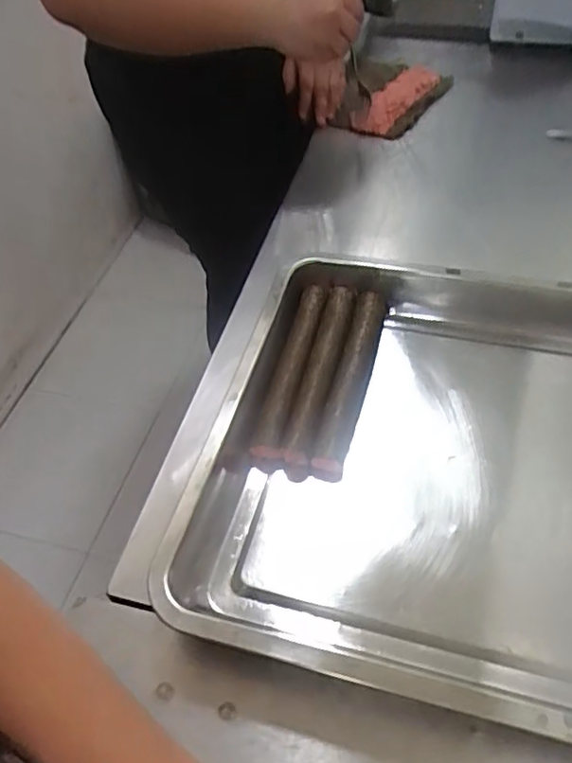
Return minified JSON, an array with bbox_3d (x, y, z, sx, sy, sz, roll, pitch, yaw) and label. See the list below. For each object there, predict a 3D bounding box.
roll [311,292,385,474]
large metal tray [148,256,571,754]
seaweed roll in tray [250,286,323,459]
[{"bbox_3d":[0.061,-0.008,0.561,0.029,0.030,0.189,10,53,14],"label":"roll"},{"bbox_3d":[0.237,0.075,0.475,0.595,0.054,0.390,10,53,14],"label":"large metal tray"},{"bbox_3d":[0.005,-0.015,0.571,0.026,0.030,0.186,8,52,12],"label":"seaweed roll in tray"}]

